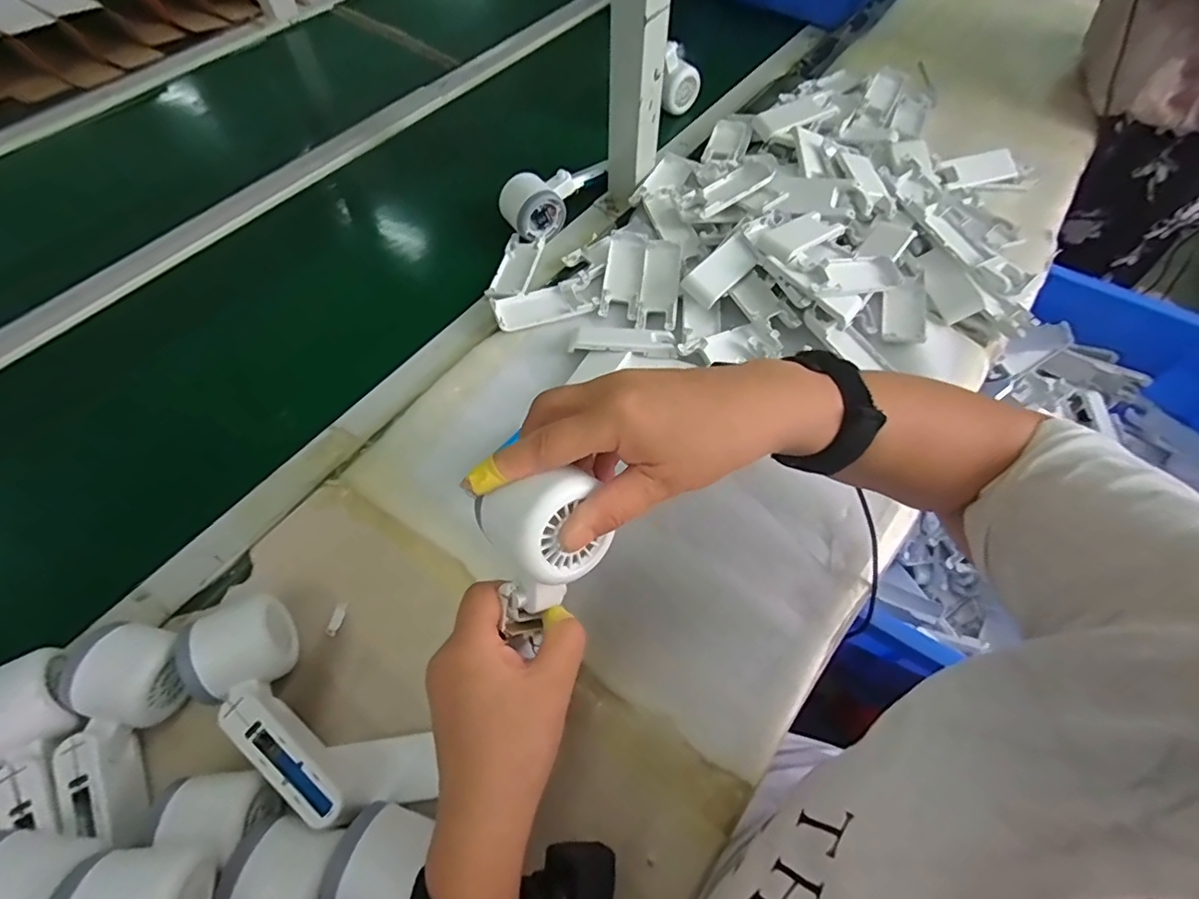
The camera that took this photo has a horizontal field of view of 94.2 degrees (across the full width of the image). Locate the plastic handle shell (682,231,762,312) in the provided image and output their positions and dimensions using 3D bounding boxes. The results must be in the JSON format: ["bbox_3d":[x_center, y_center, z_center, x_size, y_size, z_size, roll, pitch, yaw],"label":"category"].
[{"bbox_3d":[0.126,-0.184,0.568,0.083,0.020,0.041,-43,75,-5],"label":"plastic handle shell"}]

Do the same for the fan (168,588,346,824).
[{"bbox_3d":[-0.221,0.181,0.377,0.058,0.064,0.163,-31,67,-15],"label":"fan"}]

